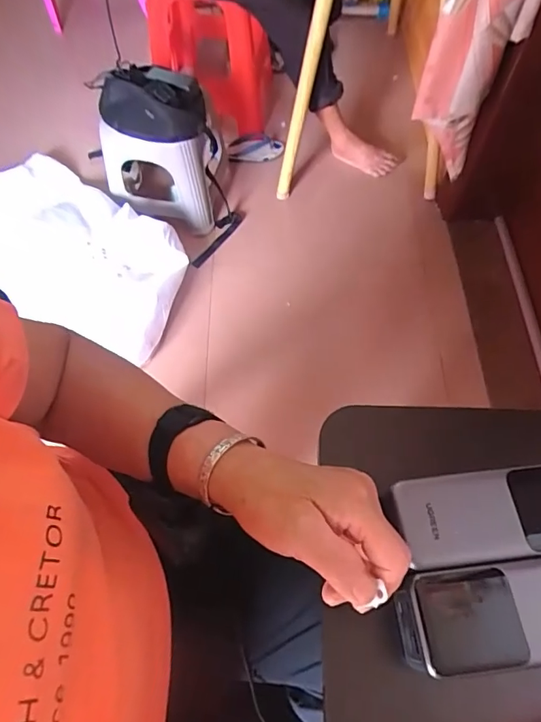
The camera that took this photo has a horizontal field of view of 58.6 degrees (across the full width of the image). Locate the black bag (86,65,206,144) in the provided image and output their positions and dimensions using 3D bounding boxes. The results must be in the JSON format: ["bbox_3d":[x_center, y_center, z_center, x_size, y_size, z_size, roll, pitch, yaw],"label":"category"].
[{"bbox_3d":[-0.300,-0.655,1.204,0.264,0.095,0.205,-5,63,-3],"label":"black bag"}]

